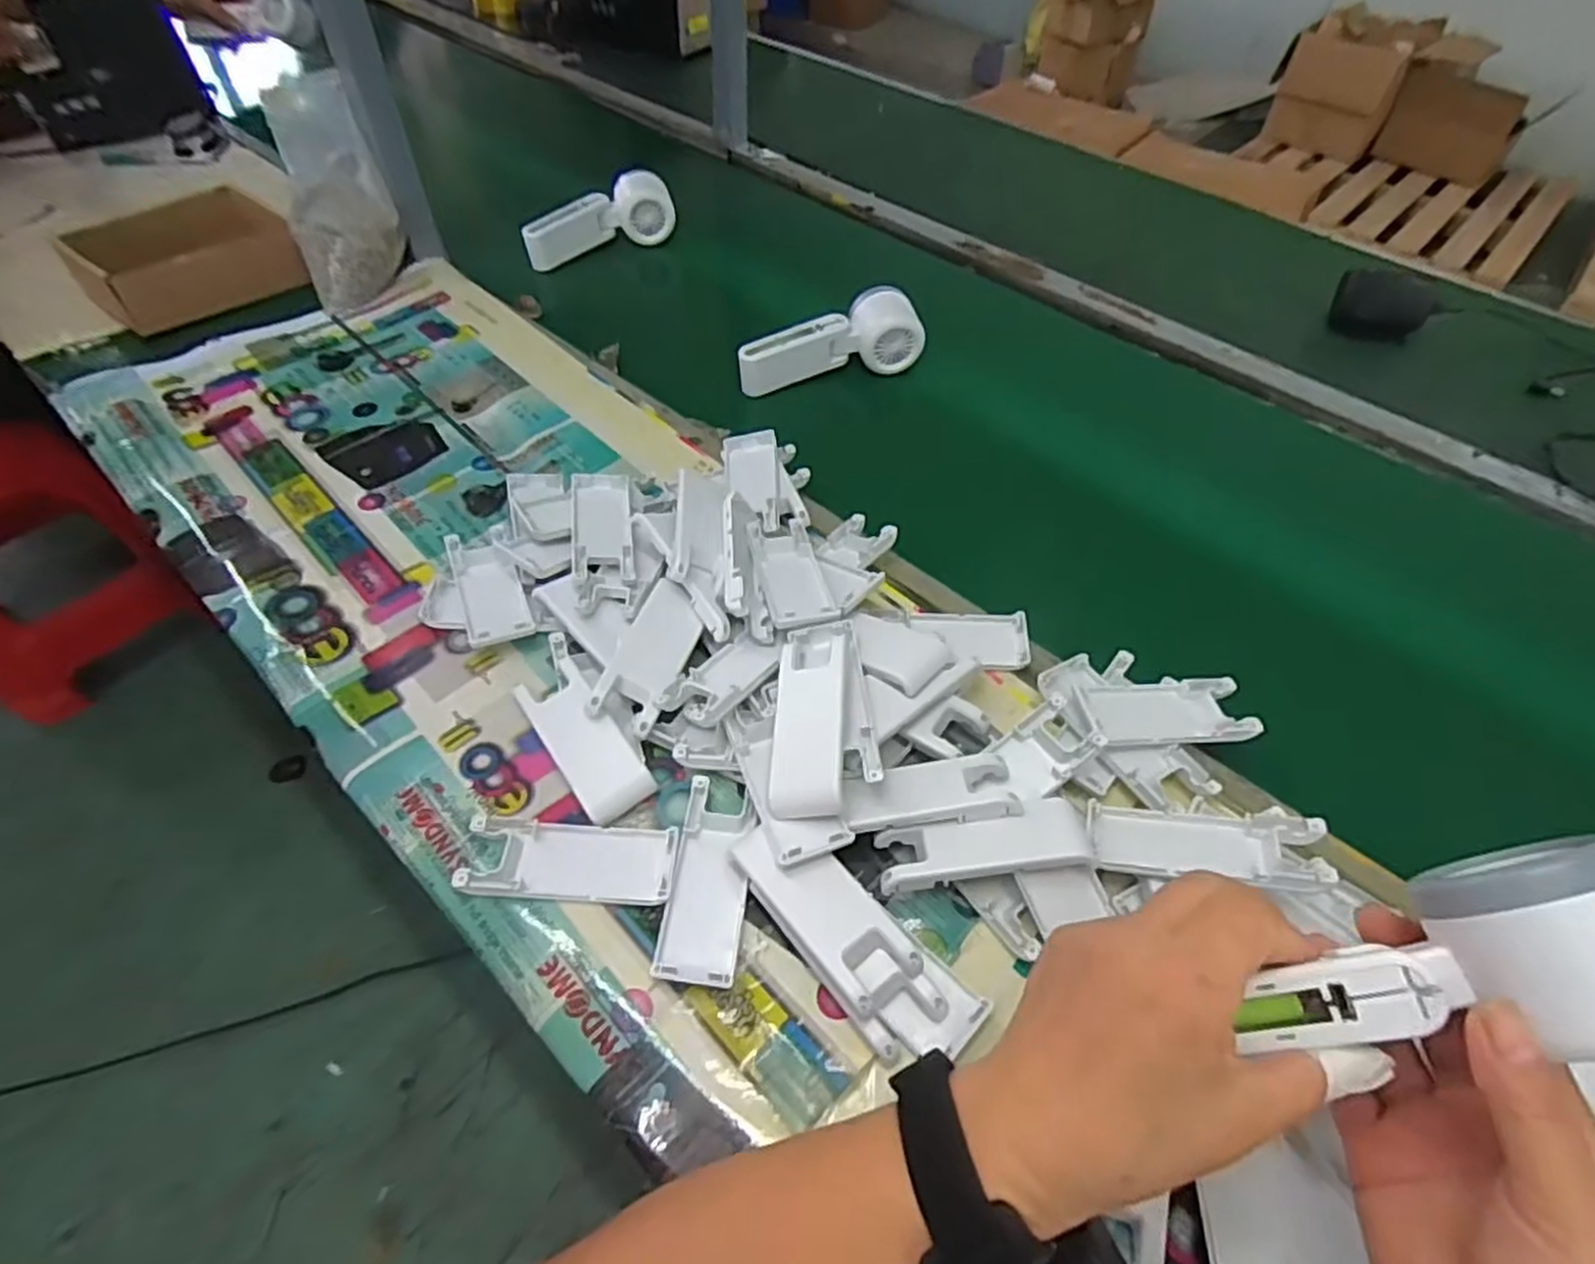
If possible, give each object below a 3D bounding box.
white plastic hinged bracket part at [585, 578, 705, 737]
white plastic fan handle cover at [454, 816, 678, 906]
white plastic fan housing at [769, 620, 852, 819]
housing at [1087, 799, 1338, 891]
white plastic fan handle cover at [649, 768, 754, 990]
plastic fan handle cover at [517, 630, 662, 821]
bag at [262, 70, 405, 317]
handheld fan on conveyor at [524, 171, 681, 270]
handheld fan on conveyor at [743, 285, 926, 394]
[{"bbox_3d":[-0.084,0.012,0.460,0.037,0.006,0.095,26,57,-2],"label":"white plastic hinged bracket part"},{"bbox_3d":[-0.115,0.116,0.401,0.104,0.011,0.040,2,52,1],"label":"white plastic fan handle cover"},{"bbox_3d":[0.008,0.041,0.422,0.037,0.027,0.116,4,52,3],"label":"white plastic fan housing"},{"bbox_3d":[0.200,0.105,0.389,0.103,0.021,0.043,-2,49,26],"label":"housing"},{"bbox_3d":[-0.044,0.125,0.399,0.038,0.008,0.101,6,52,4],"label":"white plastic fan handle cover"},{"bbox_3d":[-0.127,0.052,0.447,0.041,0.014,0.121,-30,58,-22],"label":"plastic fan handle cover"},{"bbox_3d":[-0.415,-0.392,0.712,0.087,0.189,0.059,-9,14,-8],"label":"bag"},{"bbox_3d":[-0.210,-0.430,0.828,0.172,0.049,0.046,-27,57,-20],"label":"handheld fan on conveyor"},{"bbox_3d":[0.024,-0.260,0.696,0.170,0.049,0.059,-12,53,-10],"label":"handheld fan on conveyor"}]

